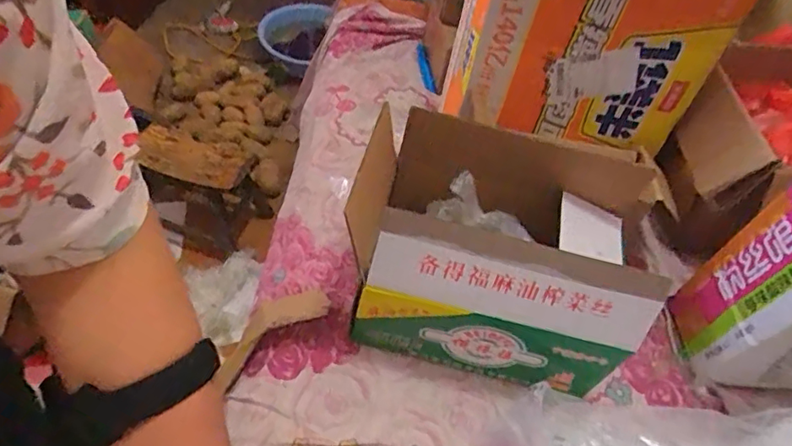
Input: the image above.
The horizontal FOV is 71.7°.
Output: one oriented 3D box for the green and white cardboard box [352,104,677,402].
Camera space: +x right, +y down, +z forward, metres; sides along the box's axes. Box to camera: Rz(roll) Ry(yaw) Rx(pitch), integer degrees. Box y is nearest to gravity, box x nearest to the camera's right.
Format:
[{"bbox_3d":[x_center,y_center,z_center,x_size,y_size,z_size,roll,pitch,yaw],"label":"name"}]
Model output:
[{"bbox_3d":[0.136,0.033,0.735,0.368,0.237,0.252,11,50,3],"label":"green and white cardboard box"}]

